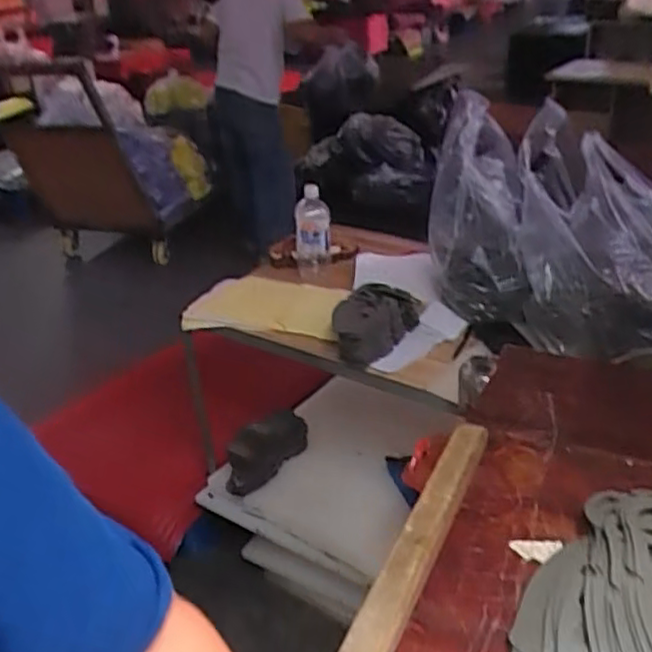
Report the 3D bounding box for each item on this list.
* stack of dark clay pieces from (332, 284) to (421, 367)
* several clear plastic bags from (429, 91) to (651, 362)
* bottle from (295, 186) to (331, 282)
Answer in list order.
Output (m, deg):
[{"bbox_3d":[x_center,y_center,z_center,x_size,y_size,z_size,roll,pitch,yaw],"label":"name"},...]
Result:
[{"bbox_3d":[0.094,-0.013,1.301,0.115,0.085,0.215,13,34,25],"label":"stack of dark clay pieces"},{"bbox_3d":[0.420,-0.178,1.206,0.490,0.389,0.226,15,35,27],"label":"several clear plastic bags"},{"bbox_3d":[-0.029,-0.205,1.476,0.078,0.216,0.079,-7,31,-7],"label":"bottle"}]

